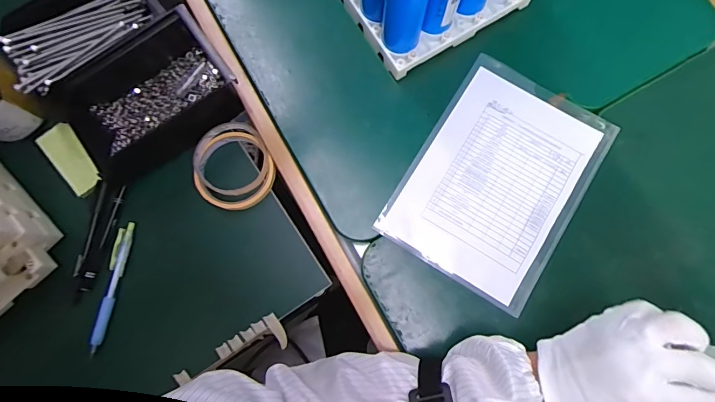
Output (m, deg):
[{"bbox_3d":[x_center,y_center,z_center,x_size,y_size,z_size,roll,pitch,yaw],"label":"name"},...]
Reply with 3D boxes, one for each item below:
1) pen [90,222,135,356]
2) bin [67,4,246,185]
[{"bbox_3d":[-0.263,0.092,0.443,0.017,0.018,0.136,7,78,1],"label":"pen"},{"bbox_3d":[-0.220,-0.108,0.449,0.178,0.062,0.113,-37,81,-6],"label":"bin"}]

